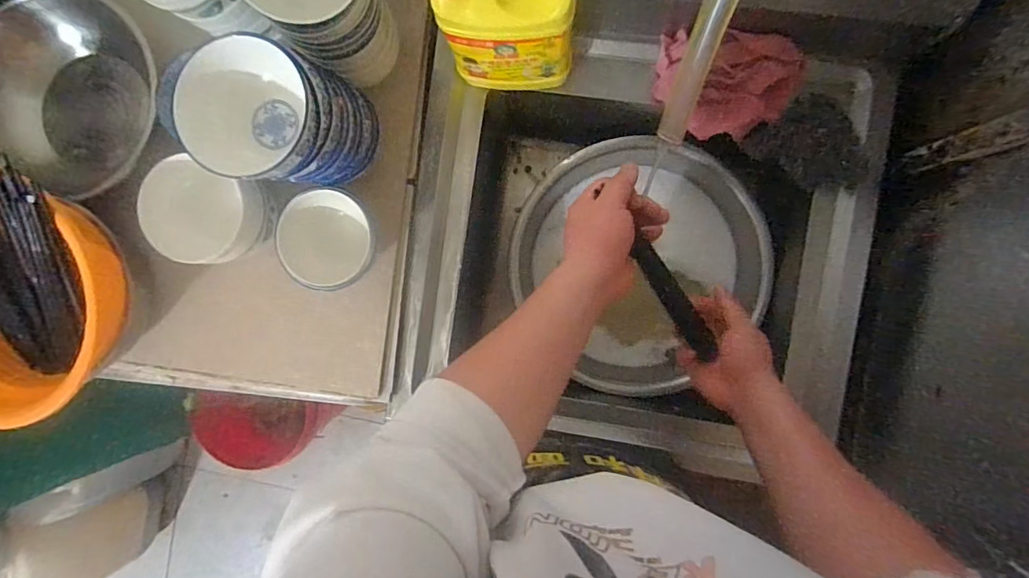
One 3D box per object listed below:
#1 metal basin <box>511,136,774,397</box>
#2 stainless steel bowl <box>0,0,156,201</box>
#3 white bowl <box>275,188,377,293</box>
[{"bbox_3d":[0.201,-0.050,0.819,0.348,0.149,0.366,0,92,5],"label":"metal basin"},{"bbox_3d":[-0.578,-0.254,0.669,0.251,0.078,0.251,0,92,5],"label":"stainless steel bowl"},{"bbox_3d":[-0.239,-0.062,0.645,0.100,0.067,0.122,12,93,5],"label":"white bowl"}]

